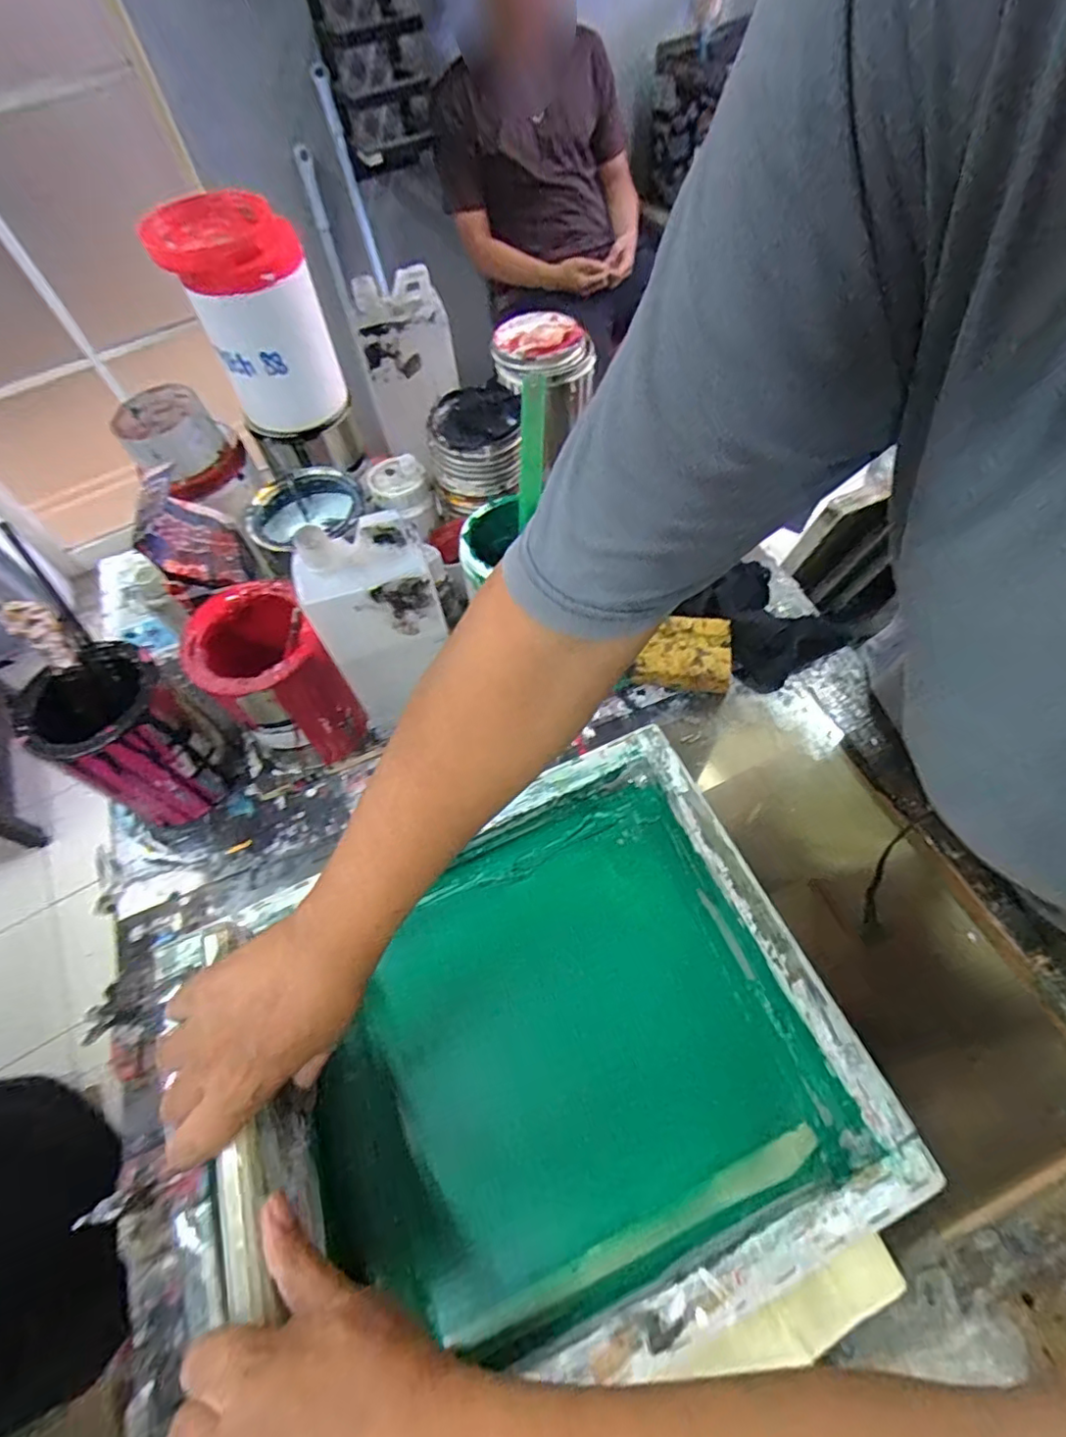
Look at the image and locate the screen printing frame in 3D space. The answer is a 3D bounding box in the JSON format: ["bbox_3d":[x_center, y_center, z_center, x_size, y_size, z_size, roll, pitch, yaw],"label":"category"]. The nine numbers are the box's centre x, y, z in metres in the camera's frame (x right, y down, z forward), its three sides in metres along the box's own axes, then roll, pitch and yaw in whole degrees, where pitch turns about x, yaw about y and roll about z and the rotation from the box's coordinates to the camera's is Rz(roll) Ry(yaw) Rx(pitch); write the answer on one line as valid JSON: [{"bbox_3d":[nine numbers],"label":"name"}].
[{"bbox_3d":[-0.027,0.242,0.430,0.451,0.064,0.342,-23,61,-8],"label":"screen printing frame"}]

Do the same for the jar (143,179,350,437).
[{"bbox_3d":[-0.248,-0.356,0.529,0.099,0.159,0.092,-2,60,3],"label":"jar"}]

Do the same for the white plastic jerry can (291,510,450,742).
[{"bbox_3d":[-0.114,-0.069,0.475,0.102,0.192,0.063,-17,60,-5],"label":"white plastic jerry can"}]

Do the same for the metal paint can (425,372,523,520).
[{"bbox_3d":[-0.060,-0.287,0.620,0.093,0.083,0.093,-2,60,3],"label":"metal paint can"}]

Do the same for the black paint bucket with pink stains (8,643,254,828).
[{"bbox_3d":[-0.337,0.020,0.514,0.096,0.145,0.102,-2,60,3],"label":"black paint bucket with pink stains"}]

